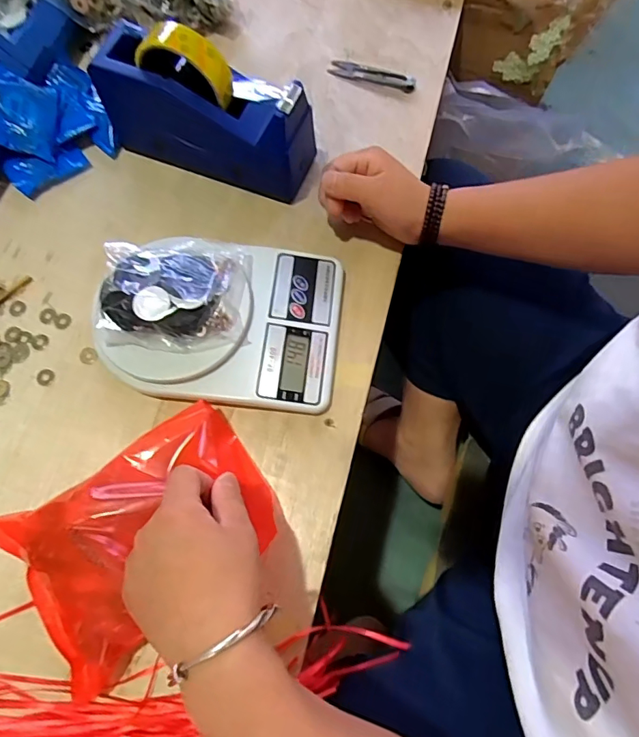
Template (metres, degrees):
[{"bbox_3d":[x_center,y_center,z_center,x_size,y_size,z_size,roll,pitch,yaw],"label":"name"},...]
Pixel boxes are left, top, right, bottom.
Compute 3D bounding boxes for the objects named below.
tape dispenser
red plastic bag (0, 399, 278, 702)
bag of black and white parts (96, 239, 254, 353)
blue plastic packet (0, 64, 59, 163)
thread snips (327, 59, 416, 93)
[{"bbox_3d":[-0.107,-0.246,0.457,0.193,0.126,0.059,21,72,7],"label":"tape dispenser"},{"bbox_3d":[-0.133,0.122,0.359,0.187,0.074,0.130,-35,73,-10],"label":"red plastic bag"},{"bbox_3d":[-0.122,-0.066,0.412,0.118,0.030,0.098,-1,71,-10],"label":"bag of black and white parts"},{"bbox_3d":[-0.299,-0.258,0.485,0.064,0.009,0.077,9,89,-25],"label":"blue plastic packet"},{"bbox_3d":[0.060,-0.333,0.549,0.098,0.007,0.022,19,72,7],"label":"thread snips"}]

